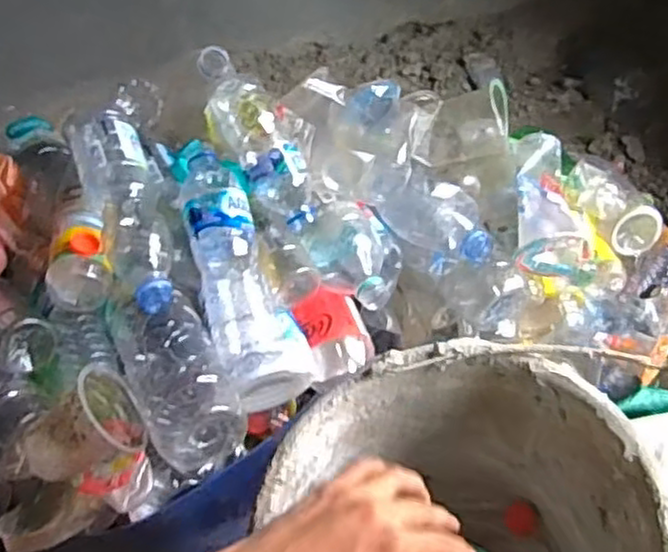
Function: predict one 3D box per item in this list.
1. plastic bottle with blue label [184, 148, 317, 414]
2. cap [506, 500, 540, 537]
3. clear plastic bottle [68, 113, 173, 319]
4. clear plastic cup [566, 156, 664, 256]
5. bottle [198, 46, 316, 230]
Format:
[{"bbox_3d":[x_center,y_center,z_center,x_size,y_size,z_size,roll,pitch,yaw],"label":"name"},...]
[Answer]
[{"bbox_3d":[-0.090,0.004,0.706,0.087,0.076,0.266,-19,94,-10],"label":"plastic bottle with blue label"},{"bbox_3d":[0.171,0.220,0.660,0.029,0.015,0.028,-2,53,2],"label":"cap"},{"bbox_3d":[-0.203,-0.066,0.723,0.072,0.060,0.218,-20,76,-11],"label":"clear plastic bottle"},{"bbox_3d":[0.388,-0.096,0.996,0.167,0.061,0.076,39,55,-17],"label":"clear plastic cup"},{"bbox_3d":[-0.084,-0.150,0.748,0.074,0.059,0.216,-27,77,-16],"label":"bottle"}]

